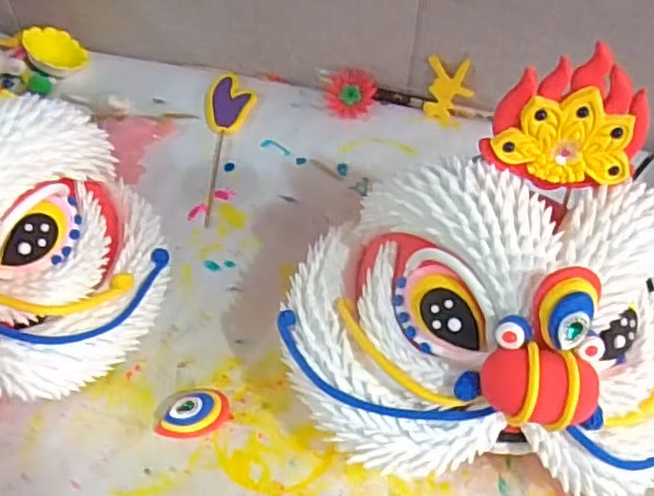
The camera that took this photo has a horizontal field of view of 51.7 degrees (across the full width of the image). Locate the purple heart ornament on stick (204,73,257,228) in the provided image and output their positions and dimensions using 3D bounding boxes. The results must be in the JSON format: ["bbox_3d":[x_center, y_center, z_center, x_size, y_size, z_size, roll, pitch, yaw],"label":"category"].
[{"bbox_3d":[-0.086,-0.091,0.580,0.042,0.009,0.175,-1,51,-1],"label":"purple heart ornament on stick"}]

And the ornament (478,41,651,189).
[{"bbox_3d":[0.125,-0.061,0.339,0.072,0.069,0.008,26,28,-10],"label":"ornament"}]

